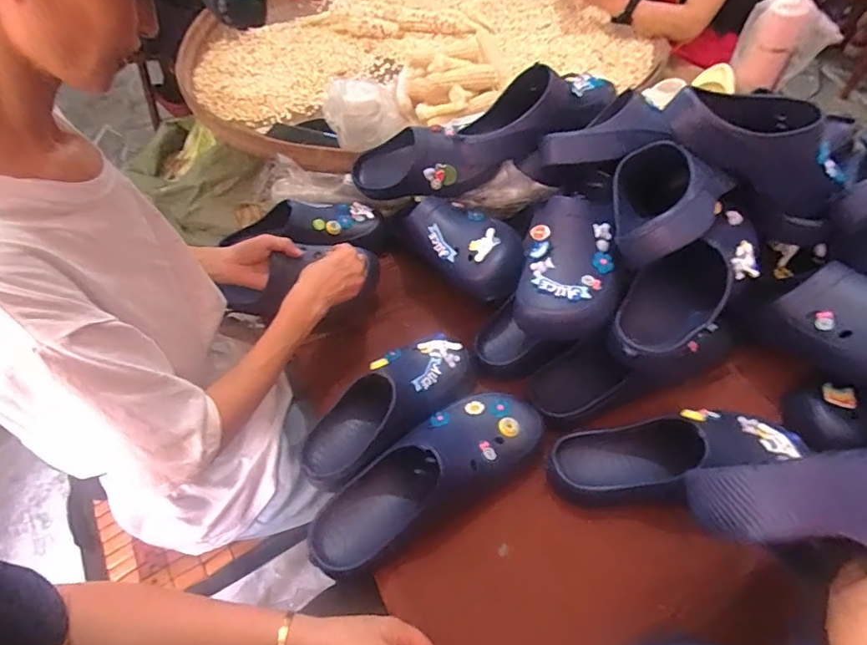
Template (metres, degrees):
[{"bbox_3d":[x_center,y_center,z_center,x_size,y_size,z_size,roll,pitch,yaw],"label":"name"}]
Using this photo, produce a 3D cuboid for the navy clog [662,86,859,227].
[{"bbox_3d":[0.407,-0.221,0.601,0.264,0.101,0.080,22,51,-16],"label":"navy clog"}]

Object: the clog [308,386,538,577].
[{"bbox_3d":[-0.011,0.182,0.582,0.297,0.099,0.111,-29,56,-18],"label":"clog"}]

